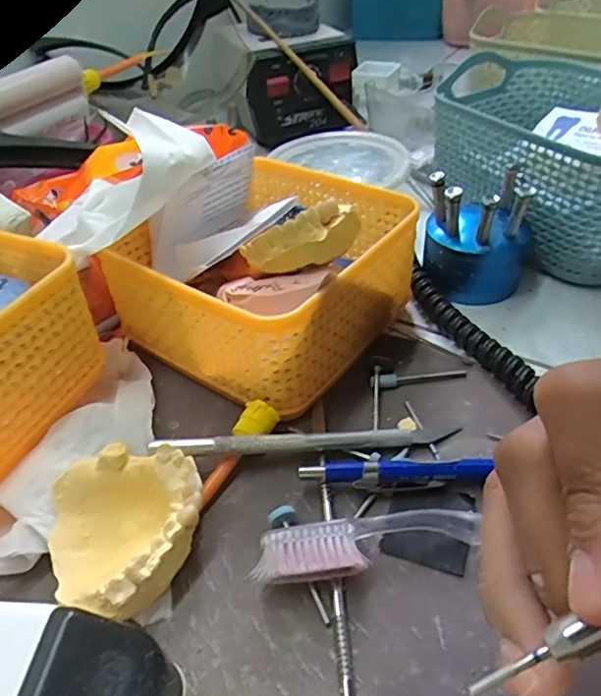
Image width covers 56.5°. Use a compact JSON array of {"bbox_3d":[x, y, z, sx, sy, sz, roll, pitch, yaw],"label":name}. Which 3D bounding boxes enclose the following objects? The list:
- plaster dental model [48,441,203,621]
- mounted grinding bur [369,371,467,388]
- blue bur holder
[{"bbox_3d":[-0.066,0.069,0.217,0.058,0.027,0.060,-2,41,2],"label":"plaster dental model"},{"bbox_3d":[0.060,0.014,0.283,0.050,0.006,0.006,-9,42,-5],"label":"mounted grinding bur"},{"bbox_3d":[0.104,-0.069,0.329,0.059,0.062,0.056,12,44,17],"label":"blue bur holder"}]

